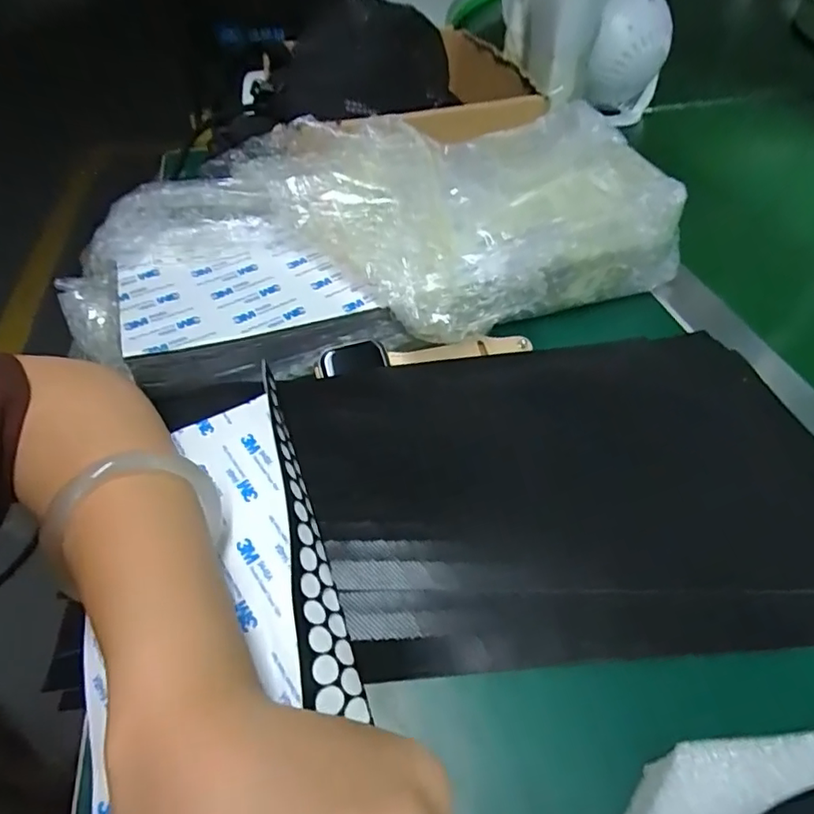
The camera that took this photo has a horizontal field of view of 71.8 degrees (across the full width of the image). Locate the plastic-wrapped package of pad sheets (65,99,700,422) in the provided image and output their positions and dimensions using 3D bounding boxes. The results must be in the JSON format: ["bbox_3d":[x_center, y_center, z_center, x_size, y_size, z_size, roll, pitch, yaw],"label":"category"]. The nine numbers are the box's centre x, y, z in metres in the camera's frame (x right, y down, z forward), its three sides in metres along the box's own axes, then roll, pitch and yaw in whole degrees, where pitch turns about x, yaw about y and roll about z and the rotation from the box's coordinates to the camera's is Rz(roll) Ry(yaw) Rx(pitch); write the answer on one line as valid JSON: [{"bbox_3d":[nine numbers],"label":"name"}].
[{"bbox_3d":[-0.021,-0.105,0.355,0.375,0.075,0.182,-13,48,-11],"label":"plastic-wrapped package of pad sheets"}]

